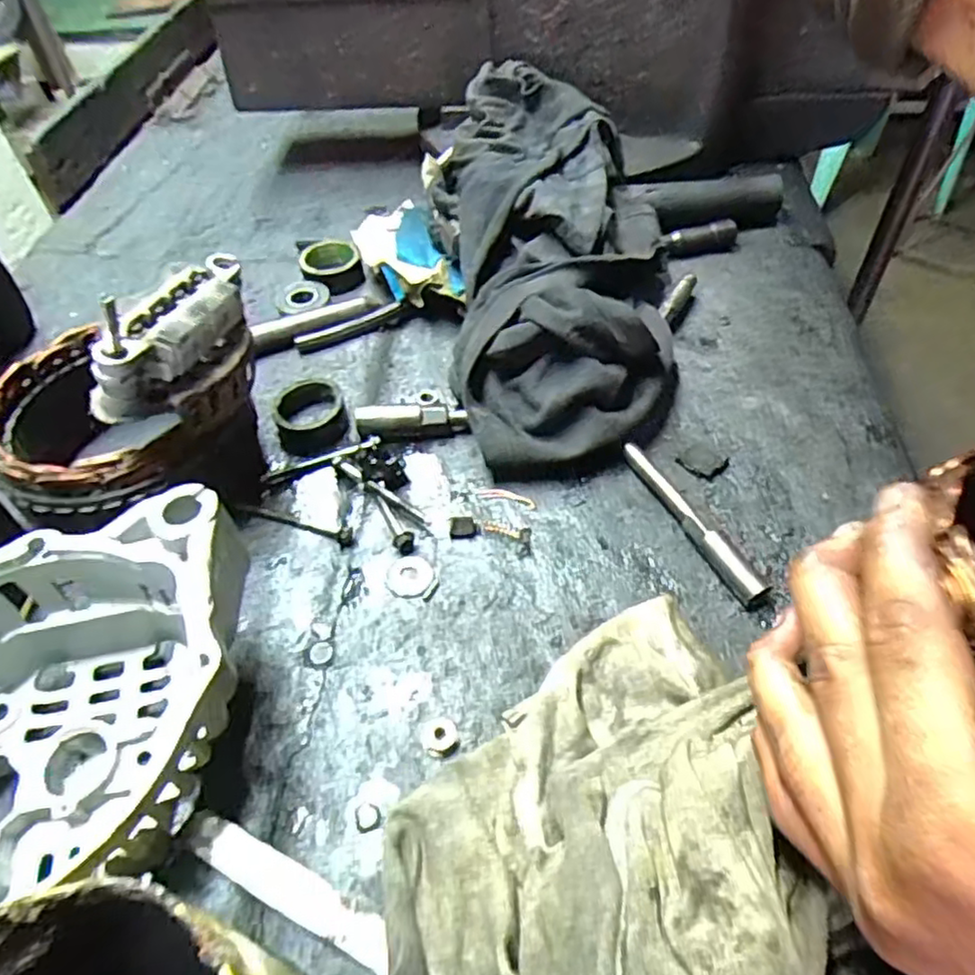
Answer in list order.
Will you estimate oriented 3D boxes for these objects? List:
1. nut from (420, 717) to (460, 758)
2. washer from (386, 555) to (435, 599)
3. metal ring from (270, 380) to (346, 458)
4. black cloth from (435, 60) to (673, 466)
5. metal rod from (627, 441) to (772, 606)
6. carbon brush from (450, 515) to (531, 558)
[{"bbox_3d":[-0.019,0.097,0.265,0.014,0.006,0.016,-22,53,-14],"label":"nut"},{"bbox_3d":[-0.036,0.040,0.314,0.021,0.004,0.022,-2,51,2],"label":"washer"},{"bbox_3d":[-0.097,-0.040,0.371,0.037,0.018,0.037,-19,52,-12],"label":"metal ring"},{"bbox_3d":[0.038,-0.143,0.410,0.135,0.084,0.294,-2,51,2],"label":"black cloth"},{"bbox_3d":[0.097,0.016,0.329,0.009,0.014,0.100,-22,53,-14],"label":"metal rod"},{"bbox_3d":[0.001,0.021,0.328,0.040,0.009,0.013,12,53,12],"label":"carbon brush"}]

